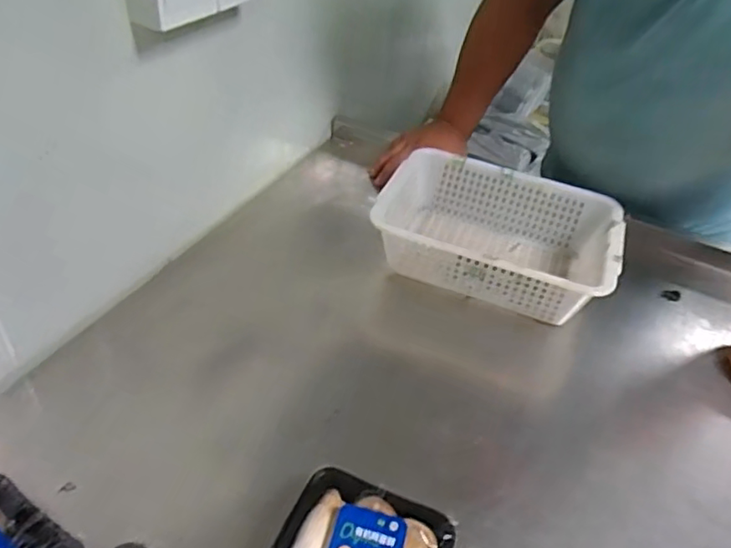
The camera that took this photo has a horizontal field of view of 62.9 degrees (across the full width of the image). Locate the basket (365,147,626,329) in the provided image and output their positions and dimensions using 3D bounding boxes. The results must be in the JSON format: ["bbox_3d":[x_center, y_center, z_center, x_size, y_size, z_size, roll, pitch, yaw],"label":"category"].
[{"bbox_3d":[0.181,-0.050,0.834,0.311,0.092,0.218,18,43,14],"label":"basket"}]

